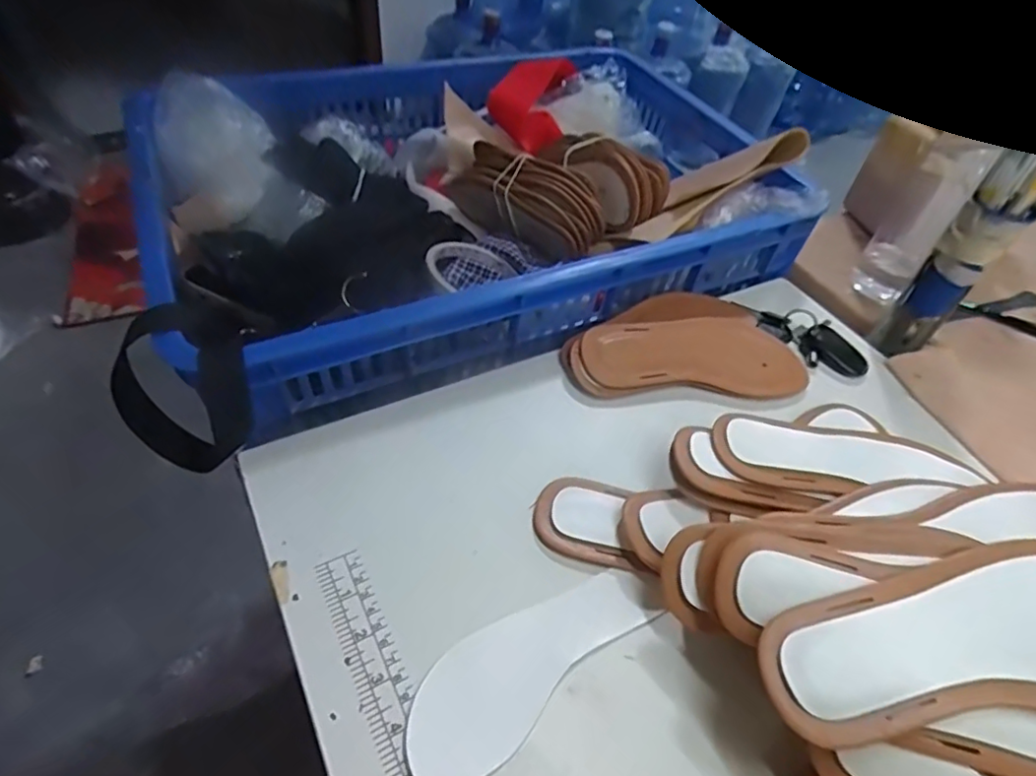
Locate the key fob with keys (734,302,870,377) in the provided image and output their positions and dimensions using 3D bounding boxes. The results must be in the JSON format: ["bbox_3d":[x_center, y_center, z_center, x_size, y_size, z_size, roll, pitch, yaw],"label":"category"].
[{"bbox_3d":[0.262,-0.055,0.528,0.063,0.020,0.119,-26,57,-26],"label":"key fob with keys"}]

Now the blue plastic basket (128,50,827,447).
[{"bbox_3d":[-0.038,-0.210,0.592,0.578,0.124,0.409,-17,53,-20],"label":"blue plastic basket"}]

